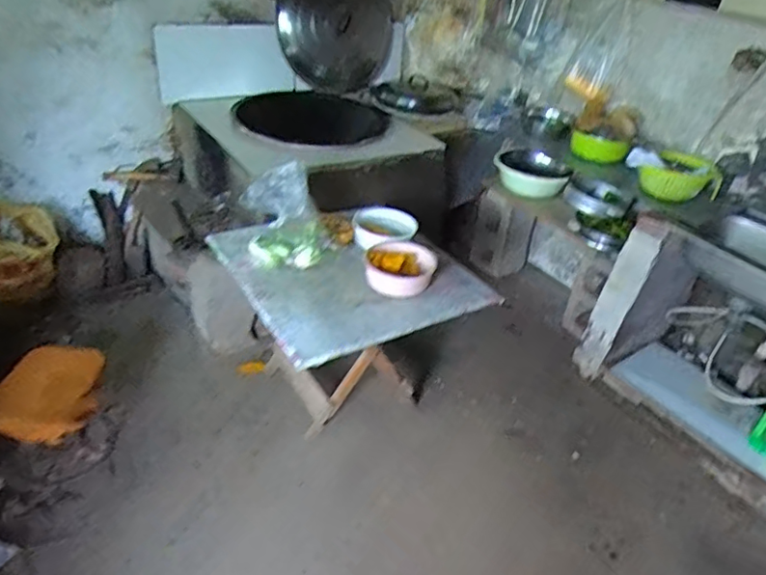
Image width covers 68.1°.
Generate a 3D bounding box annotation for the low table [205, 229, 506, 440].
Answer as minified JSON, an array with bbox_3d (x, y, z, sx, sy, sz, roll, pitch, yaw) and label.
[{"bbox_3d":[-0.136,0.140,1.848,0.661,0.557,0.666,-14,38,-28],"label":"low table"}]

